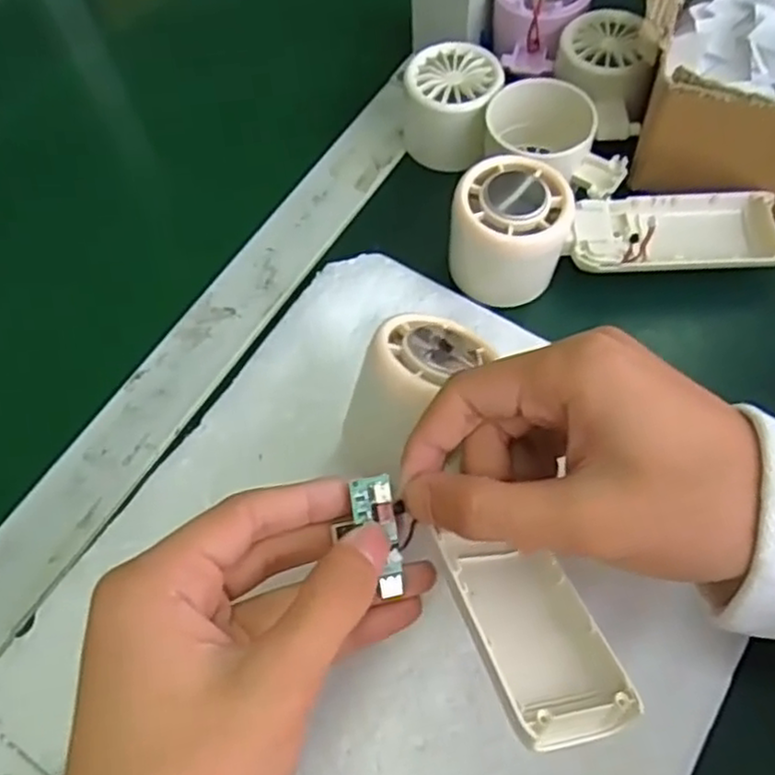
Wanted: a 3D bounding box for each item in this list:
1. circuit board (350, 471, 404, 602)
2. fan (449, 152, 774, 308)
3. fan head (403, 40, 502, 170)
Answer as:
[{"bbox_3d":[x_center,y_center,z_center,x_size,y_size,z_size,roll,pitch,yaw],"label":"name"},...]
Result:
[{"bbox_3d":[-0.002,0.049,0.243,0.013,0.010,0.039,-16,87,-4],"label":"circuit board"},{"bbox_3d":[0.113,-0.081,0.355,0.165,0.049,0.058,-6,65,-1],"label":"fan"},{"bbox_3d":[0.035,-0.157,0.410,0.052,0.045,0.061,14,66,8],"label":"fan head"}]

